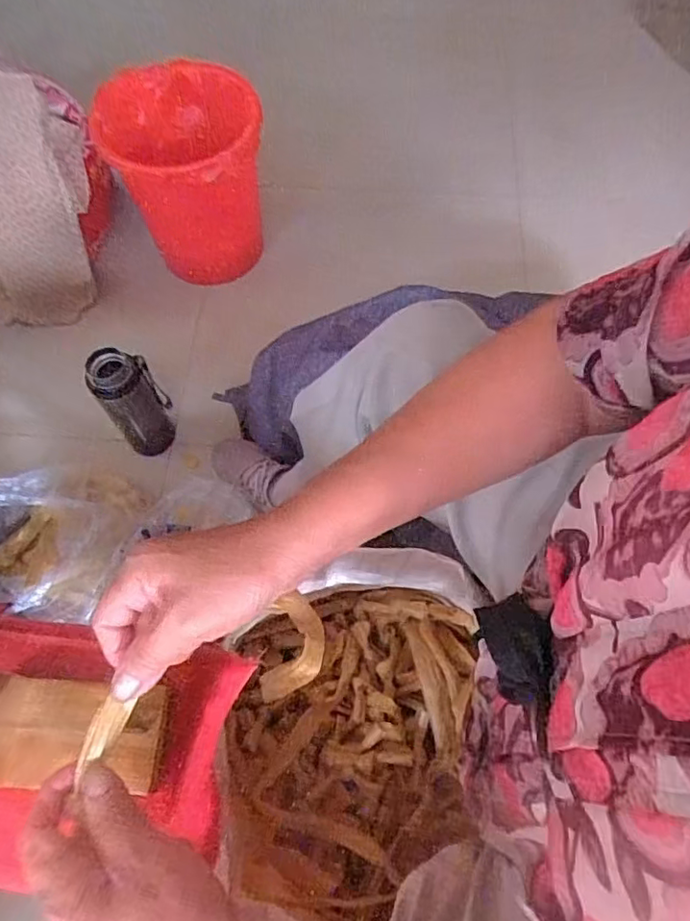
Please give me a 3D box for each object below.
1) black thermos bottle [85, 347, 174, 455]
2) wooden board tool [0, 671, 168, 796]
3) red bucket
[{"bbox_3d":[-0.297,-0.079,0.831,0.083,0.185,0.066,-37,70,-15],"label":"black thermos bottle"},{"bbox_3d":[-0.163,0.152,0.323,0.102,0.073,0.058,4,65,3],"label":"wooden board tool"},{"bbox_3d":[-0.258,-0.451,0.978,0.227,0.299,0.227,0,65,1],"label":"red bucket"}]

